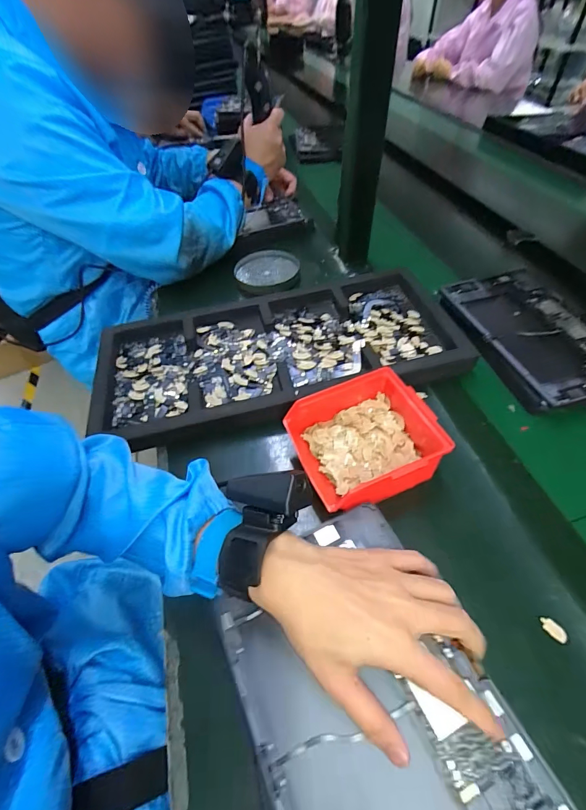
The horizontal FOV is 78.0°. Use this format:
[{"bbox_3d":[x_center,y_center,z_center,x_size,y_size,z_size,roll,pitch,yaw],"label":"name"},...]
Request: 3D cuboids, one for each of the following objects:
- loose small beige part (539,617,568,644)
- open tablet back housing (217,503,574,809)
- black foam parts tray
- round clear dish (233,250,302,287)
[{"bbox_3d":[0.218,0.188,0.303,0.011,0.004,0.021,-33,55,-20],"label":"loose small beige part"},{"bbox_3d":[0.055,0.214,0.261,0.166,0.010,0.256,-23,52,-13],"label":"open tablet back housing"},{"bbox_3d":[-0.029,-0.078,0.503,0.491,0.024,0.222,-12,51,-4],"label":"black foam parts tray"},{"bbox_3d":[-0.045,-0.249,0.655,0.109,0.014,0.107,-3,51,3],"label":"round clear dish"}]

